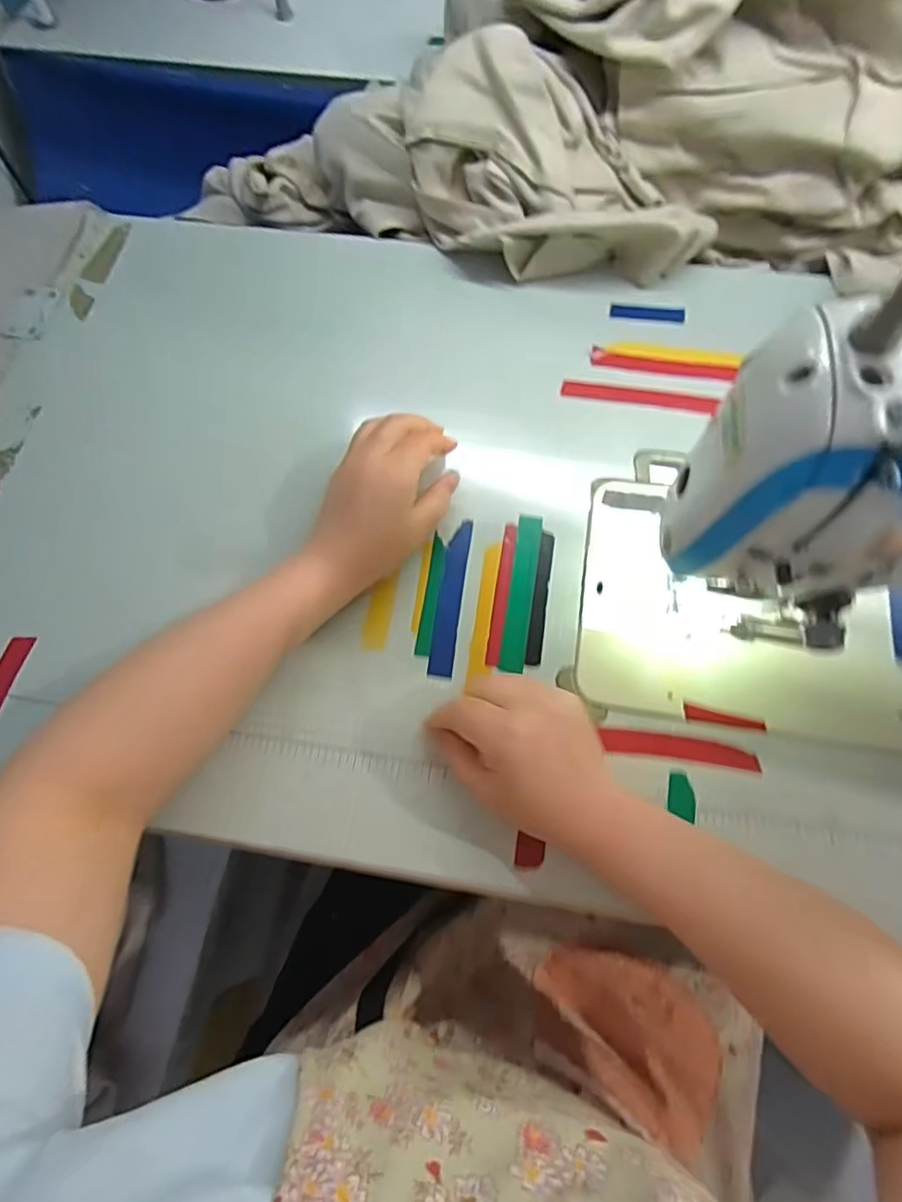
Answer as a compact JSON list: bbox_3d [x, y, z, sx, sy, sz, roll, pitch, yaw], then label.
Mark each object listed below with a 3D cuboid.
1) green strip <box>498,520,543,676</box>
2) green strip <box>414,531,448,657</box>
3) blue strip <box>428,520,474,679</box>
[{"bbox_3d":[0.052,-0.008,0.425,0.019,0.004,0.121,8,70,5],"label":"green strip"},{"bbox_3d":[-0.014,-0.004,0.427,0.012,0.004,0.091,8,70,5],"label":"green strip"},{"bbox_3d":[0.000,-0.005,0.425,0.017,0.004,0.121,7,70,4],"label":"blue strip"}]

